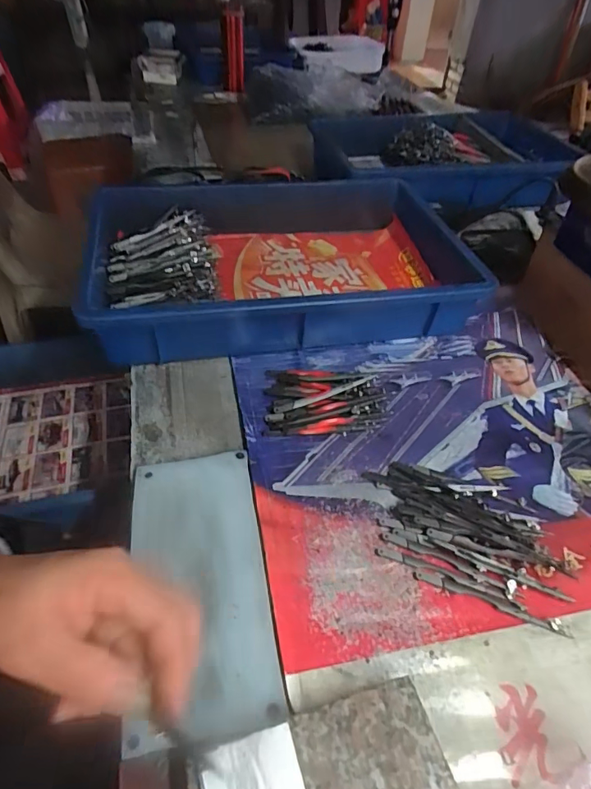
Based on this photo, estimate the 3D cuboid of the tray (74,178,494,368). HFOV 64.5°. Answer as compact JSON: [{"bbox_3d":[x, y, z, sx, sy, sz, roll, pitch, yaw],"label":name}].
[{"bbox_3d":[-0.012,-0.190,0.603,0.451,0.077,0.362,-6,47,-9],"label":"tray"}]

